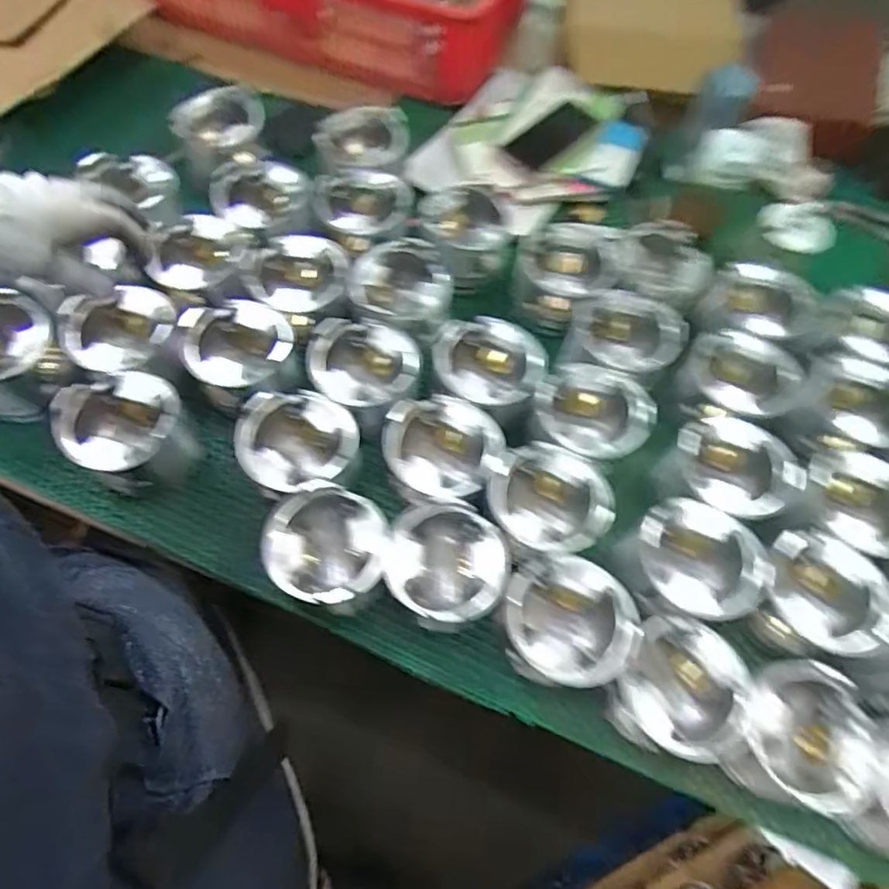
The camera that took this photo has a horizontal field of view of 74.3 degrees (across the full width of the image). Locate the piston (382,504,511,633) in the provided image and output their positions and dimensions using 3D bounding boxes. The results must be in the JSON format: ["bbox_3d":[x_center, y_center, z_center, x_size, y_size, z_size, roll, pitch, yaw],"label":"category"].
[{"bbox_3d":[0.002,0.128,0.595,0.119,0.097,0.105,8,65,0],"label":"piston"}]

